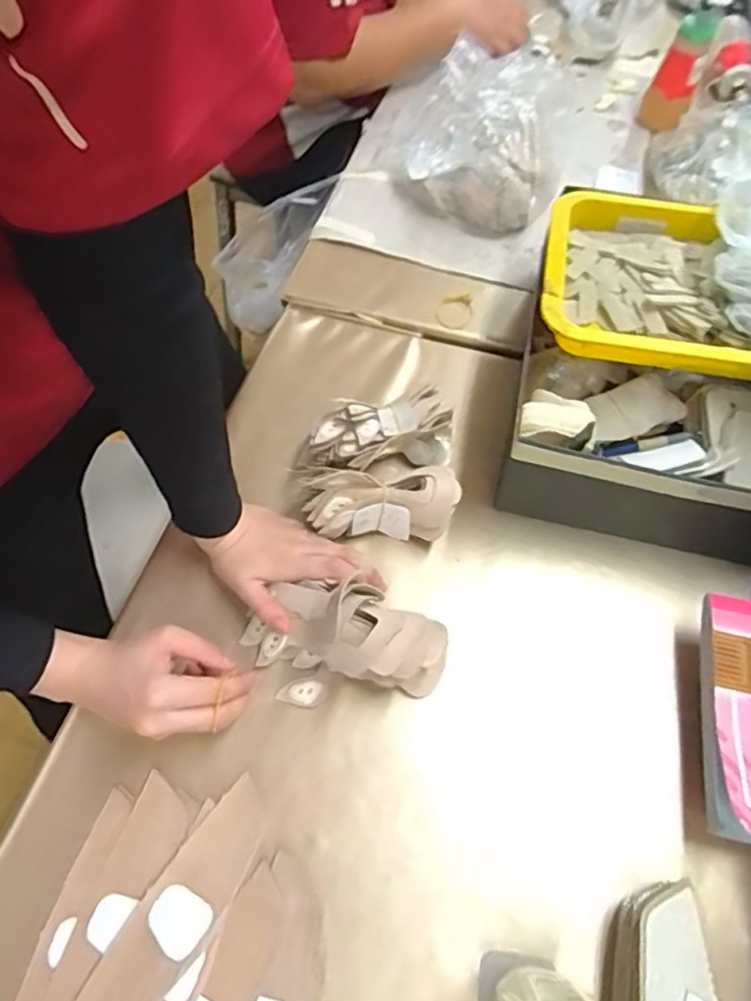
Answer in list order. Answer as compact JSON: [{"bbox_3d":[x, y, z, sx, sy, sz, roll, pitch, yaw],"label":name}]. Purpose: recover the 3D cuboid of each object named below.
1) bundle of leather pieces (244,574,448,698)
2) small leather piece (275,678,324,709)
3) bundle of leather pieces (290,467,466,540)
[{"bbox_3d":[-0.028,0.101,0.475,0.164,0.069,0.066,10,62,6],"label":"bundle of leather pieces"},{"bbox_3d":[-0.060,0.154,0.493,0.035,0.004,0.023,11,61,6],"label":"small leather piece"},{"bbox_3d":[0.003,0.001,0.541,0.141,0.061,0.066,-3,61,-2],"label":"bundle of leather pieces"}]

